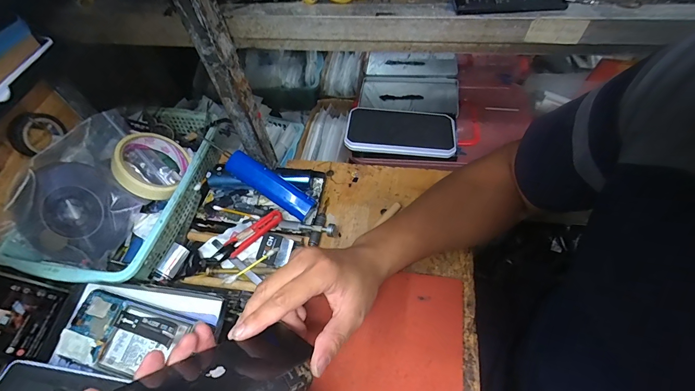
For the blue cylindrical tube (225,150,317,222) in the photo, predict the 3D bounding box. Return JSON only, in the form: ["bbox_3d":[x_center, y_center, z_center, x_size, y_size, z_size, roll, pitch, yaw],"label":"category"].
[{"bbox_3d":[-0.106,-0.014,0.458,0.133,0.025,0.031,33,63,3],"label":"blue cylindrical tube"}]

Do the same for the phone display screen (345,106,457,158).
[{"bbox_3d":[0.090,-0.112,0.559,0.175,0.024,0.102,5,56,8],"label":"phone display screen"}]

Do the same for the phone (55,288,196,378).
[{"bbox_3d":[-0.236,0.146,0.348,0.127,0.015,0.067,13,58,13],"label":"phone"}]

